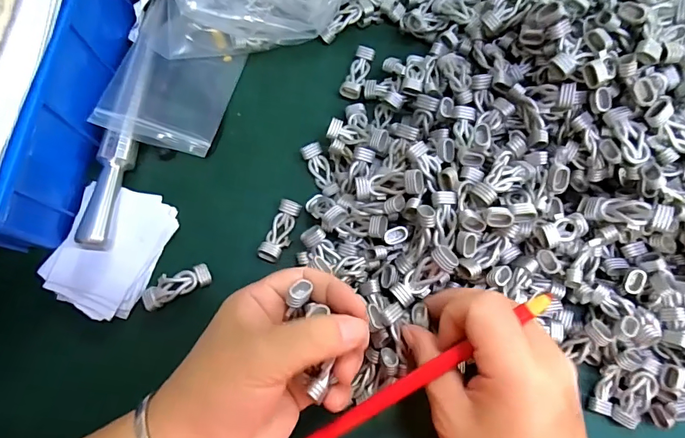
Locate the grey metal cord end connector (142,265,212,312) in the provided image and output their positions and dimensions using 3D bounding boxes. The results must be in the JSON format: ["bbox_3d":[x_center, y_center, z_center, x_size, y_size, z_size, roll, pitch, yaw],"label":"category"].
[{"bbox_3d":[-0.112,0.044,0.291,0.045,0.008,0.017,-27,78,-7],"label":"grey metal cord end connector"}]

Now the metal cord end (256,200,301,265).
[{"bbox_3d":[-0.043,0.008,0.302,0.017,0.011,0.045,24,77,5],"label":"metal cord end"}]

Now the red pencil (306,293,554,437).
[{"bbox_3d":[0.036,0.087,0.228,0.166,0.005,0.010,-36,78,11],"label":"red pencil"}]

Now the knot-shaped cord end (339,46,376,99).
[{"bbox_3d":[0.012,-0.114,0.337,0.015,0.009,0.045,18,76,4],"label":"knot-shaped cord end"}]

